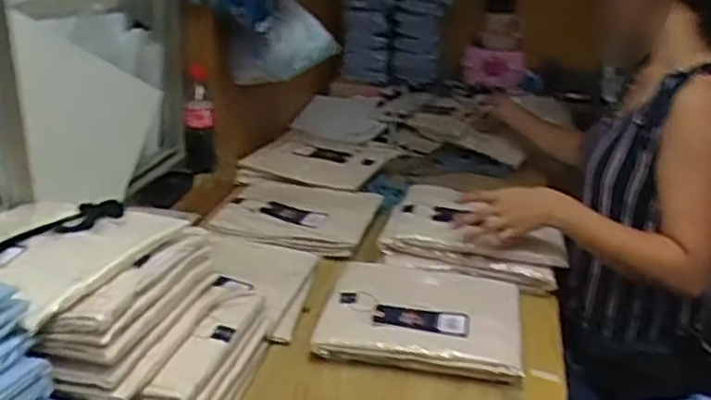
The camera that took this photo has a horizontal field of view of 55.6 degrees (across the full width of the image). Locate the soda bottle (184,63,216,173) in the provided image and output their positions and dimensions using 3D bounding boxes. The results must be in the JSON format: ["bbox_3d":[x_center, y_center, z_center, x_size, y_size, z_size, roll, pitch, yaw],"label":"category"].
[{"bbox_3d":[-0.277,-0.138,1.192,0.056,0.188,0.050,-2,24,-11],"label":"soda bottle"}]

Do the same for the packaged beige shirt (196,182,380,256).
[{"bbox_3d":[-0.111,0.018,1.179,0.271,0.022,0.242,6,24,9],"label":"packaged beige shirt"}]

